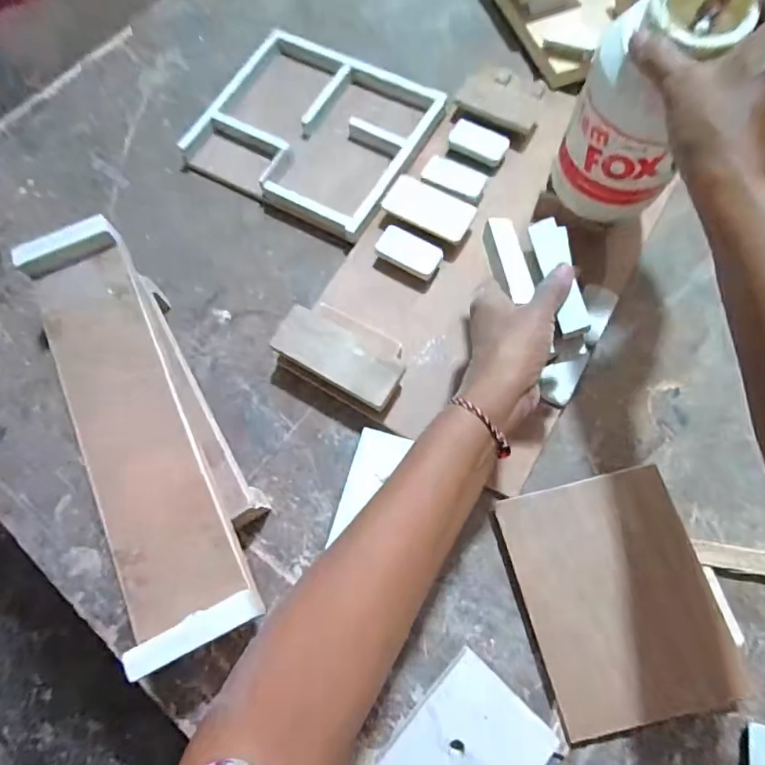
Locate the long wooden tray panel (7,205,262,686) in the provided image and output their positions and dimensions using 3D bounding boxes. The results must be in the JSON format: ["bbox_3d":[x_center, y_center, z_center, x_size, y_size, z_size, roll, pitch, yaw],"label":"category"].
[{"bbox_3d":[-0.189,0.025,0.356,0.080,0.025,0.331,-26,73,-5],"label":"long wooden tray panel"}]

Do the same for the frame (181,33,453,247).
[{"bbox_3d":[-0.073,-0.266,0.509,0.226,0.035,0.193,27,74,11],"label":"frame"}]

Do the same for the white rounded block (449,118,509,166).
[{"bbox_3d":[0.098,-0.243,0.488,0.057,0.017,0.028,27,74,10],"label":"white rounded block"}]

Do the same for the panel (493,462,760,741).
[{"bbox_3d":[0.174,0.161,0.355,0.130,0.006,0.171,-15,73,2],"label":"panel"}]

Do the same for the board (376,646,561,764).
[{"bbox_3d":[0.058,0.258,0.338,0.081,0.024,0.100,42,77,14],"label":"board"}]

